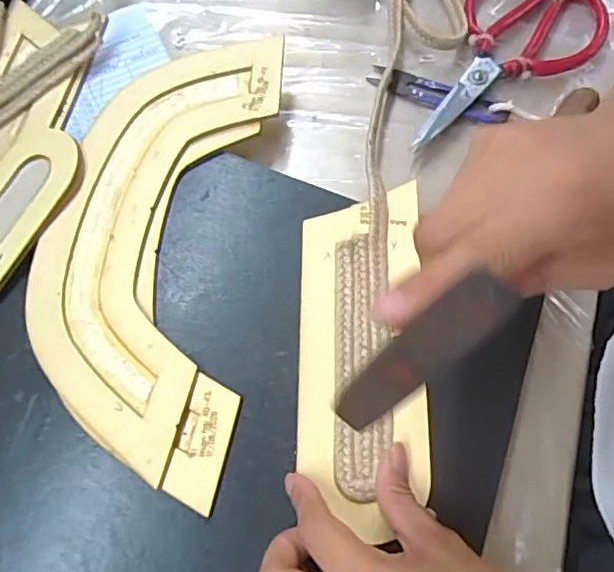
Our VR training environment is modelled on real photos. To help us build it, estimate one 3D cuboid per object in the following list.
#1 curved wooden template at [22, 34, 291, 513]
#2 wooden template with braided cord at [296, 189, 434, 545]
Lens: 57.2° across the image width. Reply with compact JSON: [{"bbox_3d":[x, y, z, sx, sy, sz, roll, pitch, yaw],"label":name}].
[{"bbox_3d":[-0.091,-0.029,0.334,0.120,0.006,0.277,6,72,1],"label":"curved wooden template"},{"bbox_3d":[0.031,0.033,0.315,0.069,0.010,0.190,3,71,1],"label":"wooden template with braided cord"}]

